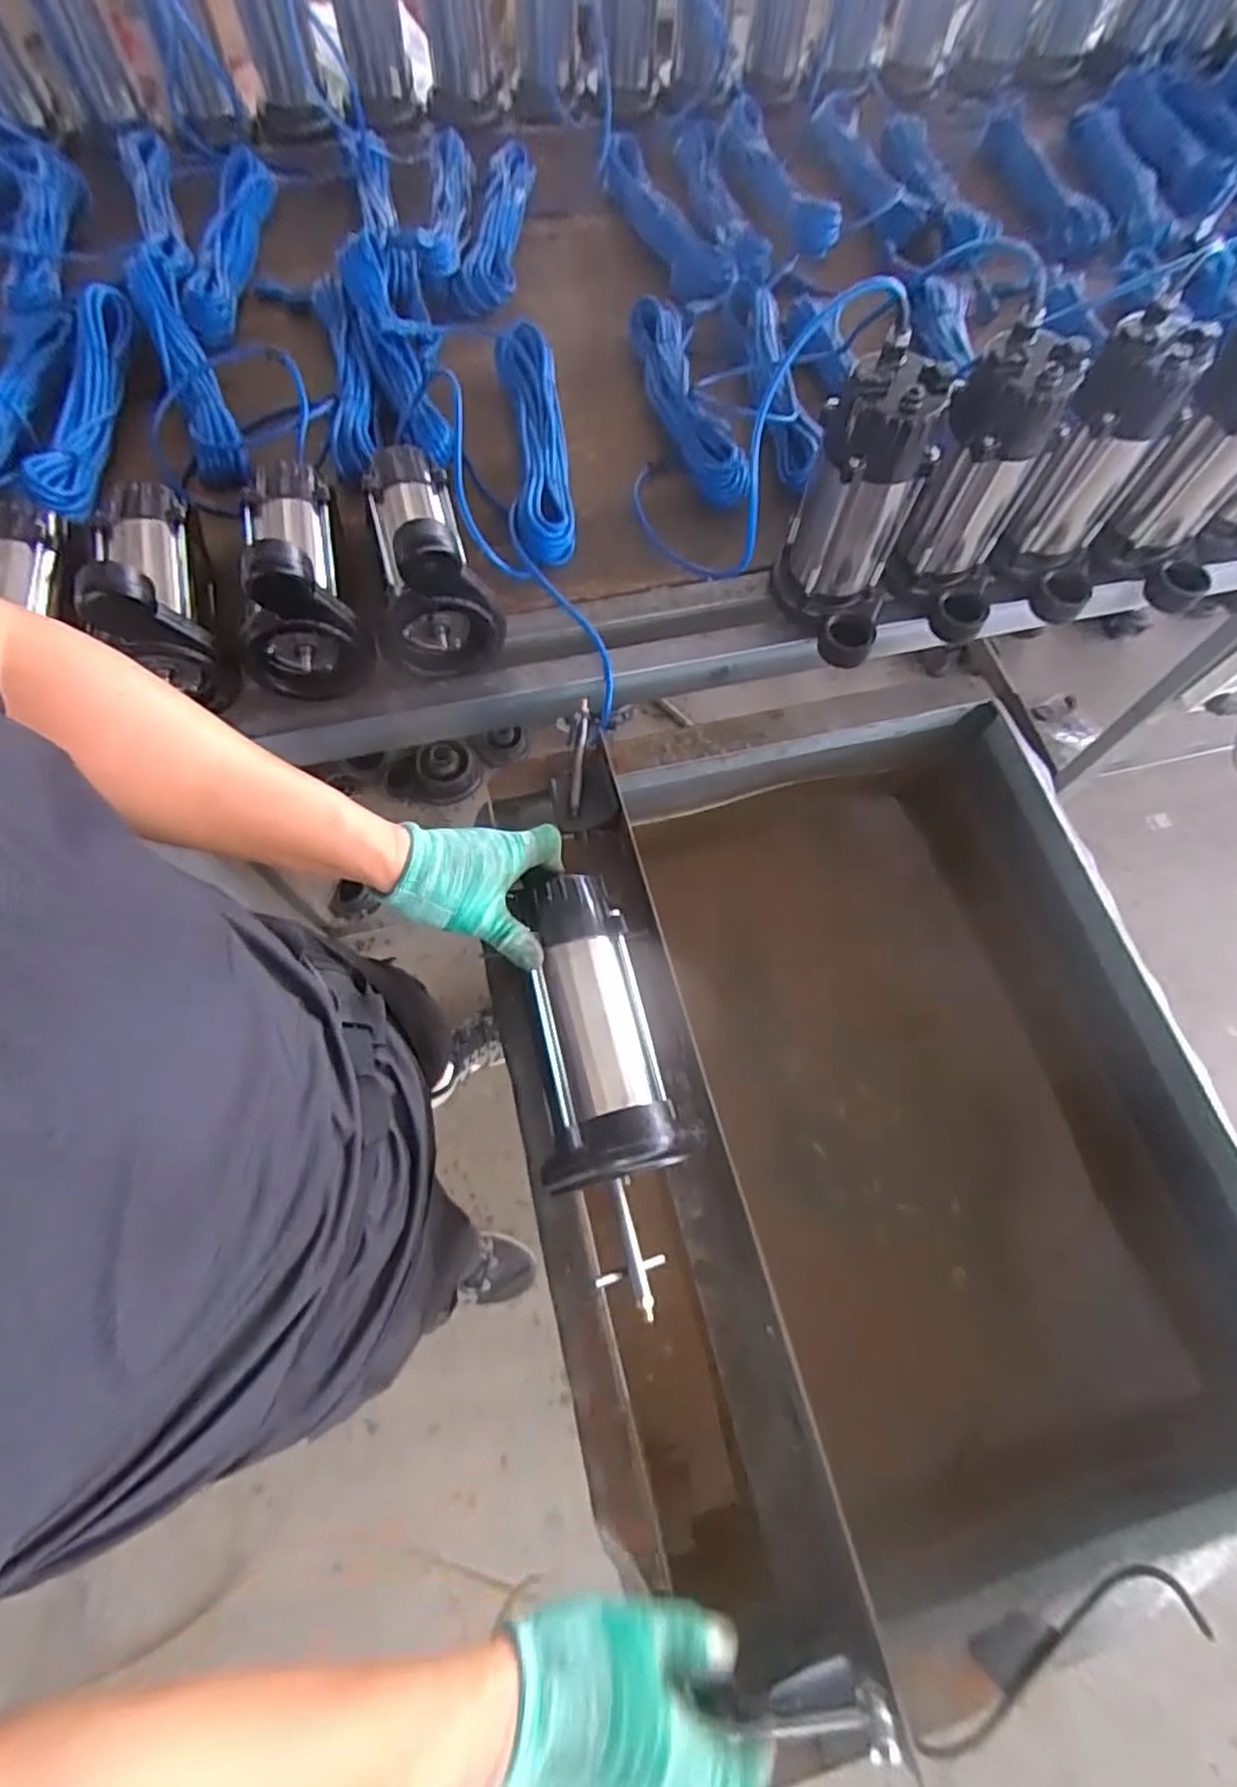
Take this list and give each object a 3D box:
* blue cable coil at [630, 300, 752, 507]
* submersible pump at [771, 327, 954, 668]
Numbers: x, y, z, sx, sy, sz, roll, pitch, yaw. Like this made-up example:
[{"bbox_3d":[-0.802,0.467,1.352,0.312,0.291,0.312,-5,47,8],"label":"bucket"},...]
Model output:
[{"bbox_3d":[0.079,-0.616,0.882,0.073,0.057,0.332,-12,69,-7],"label":"blue cable coil"},{"bbox_3d":[0.235,-0.352,0.673,0.097,0.230,0.154,-27,71,-13],"label":"submersible pump"}]

